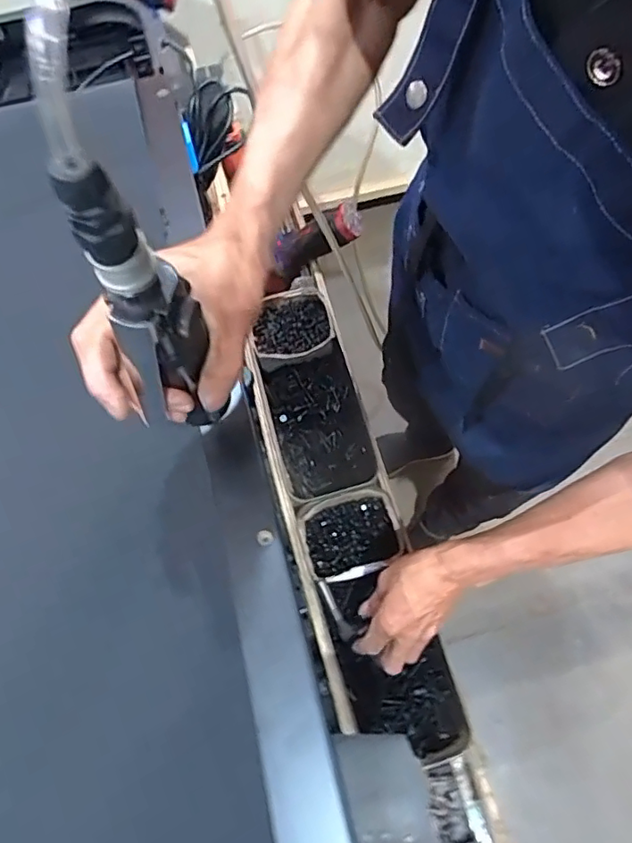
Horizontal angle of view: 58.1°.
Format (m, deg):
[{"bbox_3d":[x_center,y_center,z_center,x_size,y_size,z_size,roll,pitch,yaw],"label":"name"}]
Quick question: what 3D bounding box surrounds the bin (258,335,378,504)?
[{"bbox_3d":[0.004,0.004,0.811,0.125,0.061,0.211,-15,68,-4],"label":"bin"}]

